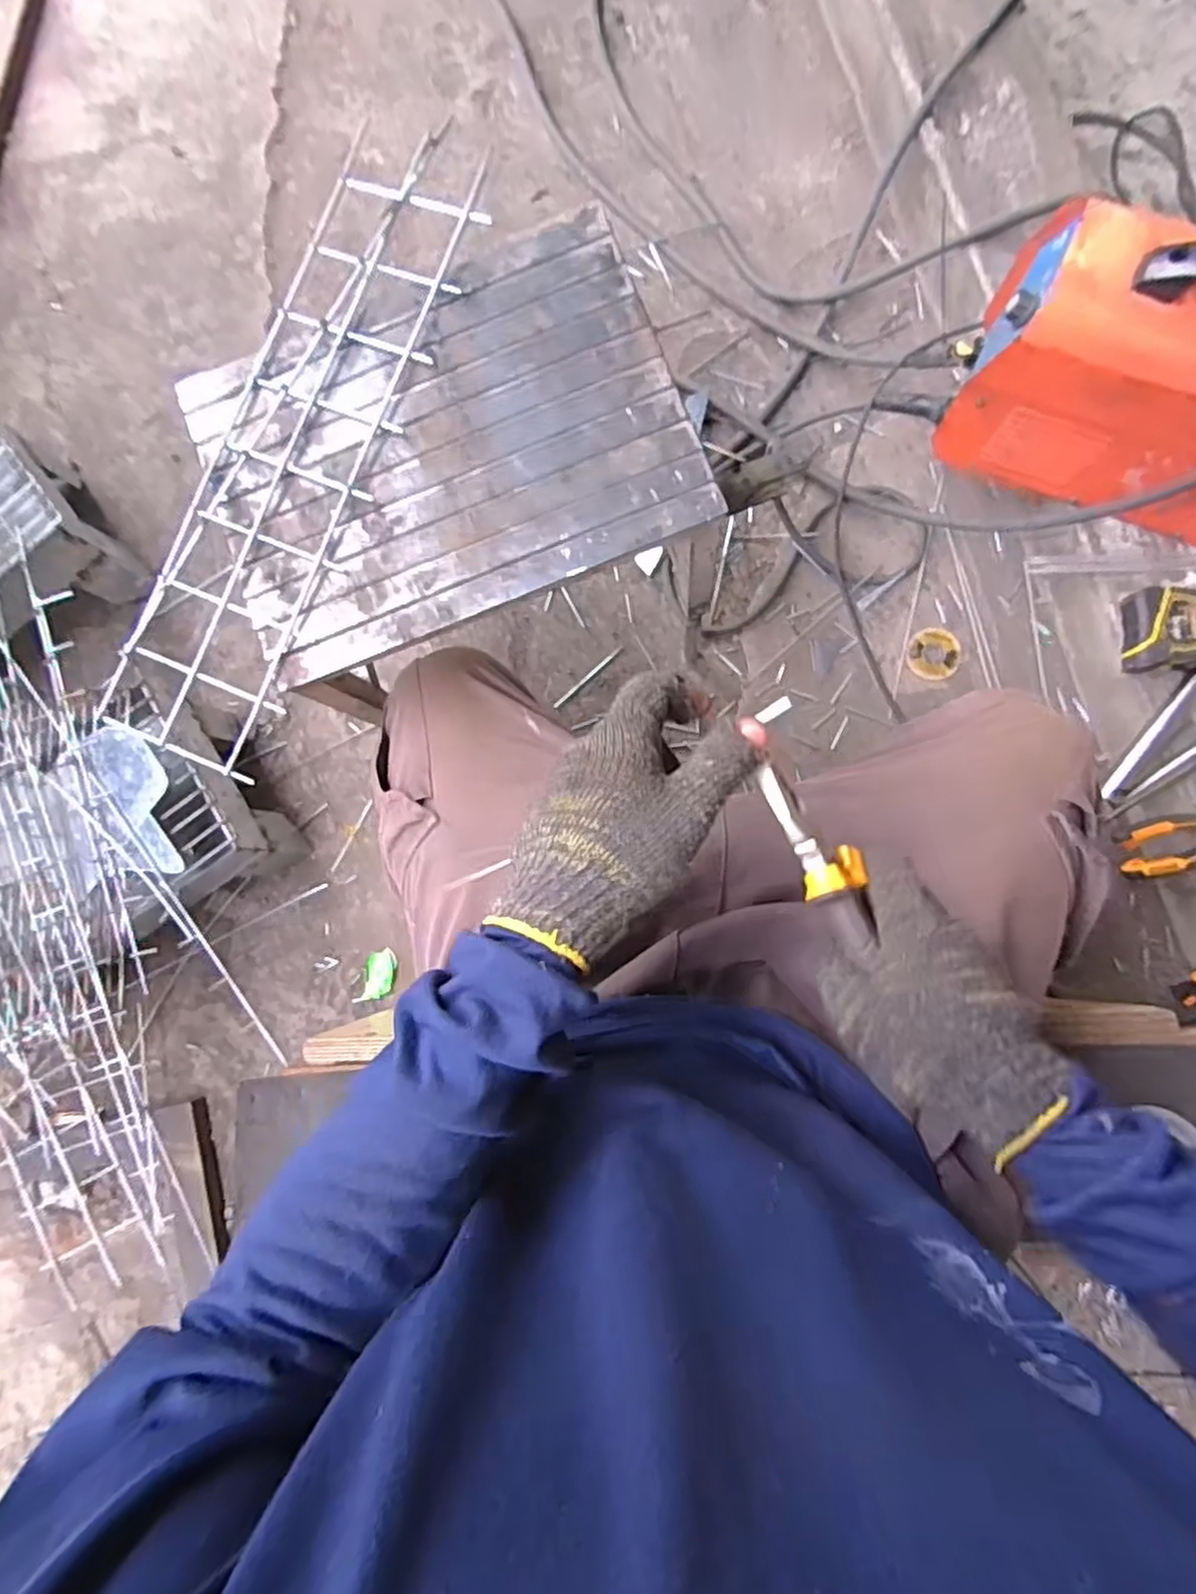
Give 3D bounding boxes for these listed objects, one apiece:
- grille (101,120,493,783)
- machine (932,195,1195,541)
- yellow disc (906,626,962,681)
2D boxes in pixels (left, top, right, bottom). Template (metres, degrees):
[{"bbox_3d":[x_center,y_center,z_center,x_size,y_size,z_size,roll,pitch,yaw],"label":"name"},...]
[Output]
[{"bbox_3d":[-0.218,-0.260,0.524,0.124,0.019,0.483,22,88,5],"label":"grille"},{"bbox_3d":[0.518,-0.386,0.647,0.317,0.221,0.158,22,88,5],"label":"machine"},{"bbox_3d":[0.406,-0.173,0.865,0.063,0.013,0.062,0,86,4],"label":"yellow disc"}]

